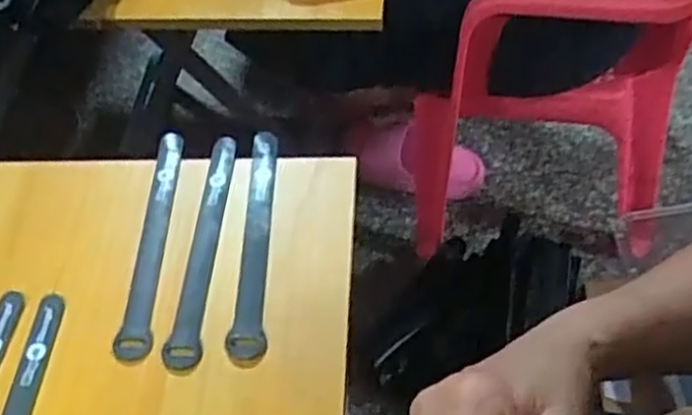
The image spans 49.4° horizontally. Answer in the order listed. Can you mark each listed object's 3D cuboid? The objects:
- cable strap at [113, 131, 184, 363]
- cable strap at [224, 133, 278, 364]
[{"bbox_3d":[-0.141,0.019,0.550,0.024,0.009,0.190,0,55,5],"label":"cable strap"},{"bbox_3d":[-0.065,0.021,0.550,0.024,0.011,0.190,-1,54,4],"label":"cable strap"}]

